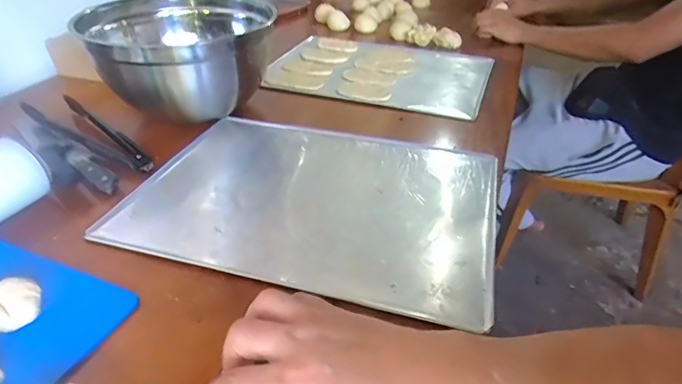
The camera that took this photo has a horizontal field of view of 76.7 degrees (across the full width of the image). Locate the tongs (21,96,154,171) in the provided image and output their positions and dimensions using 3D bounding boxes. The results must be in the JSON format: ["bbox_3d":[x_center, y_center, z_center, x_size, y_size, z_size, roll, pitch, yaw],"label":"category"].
[{"bbox_3d":[-0.388,-0.092,0.664,0.286,0.016,0.071,28,44,30],"label":"tongs"}]

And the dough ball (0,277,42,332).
[{"bbox_3d":[-0.304,0.102,0.390,0.050,0.033,0.045,12,38,13],"label":"dough ball"}]

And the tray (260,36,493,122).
[{"bbox_3d":[0.091,-0.266,0.942,0.438,0.030,0.344,13,38,14],"label":"tray"}]

